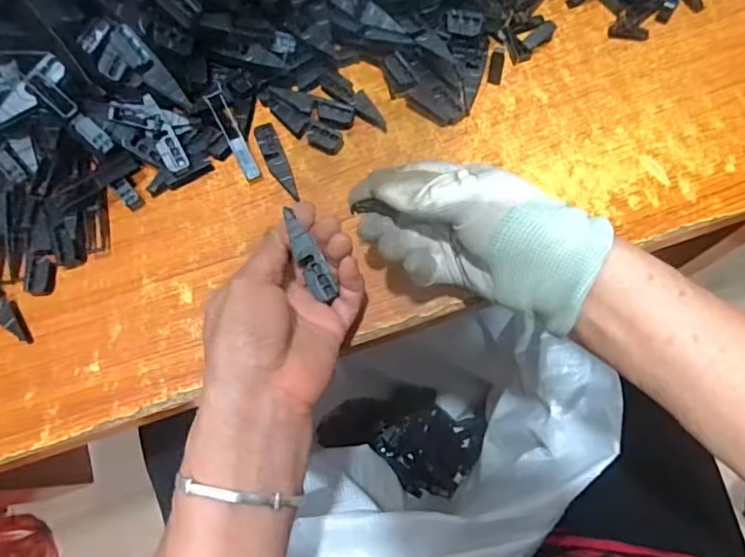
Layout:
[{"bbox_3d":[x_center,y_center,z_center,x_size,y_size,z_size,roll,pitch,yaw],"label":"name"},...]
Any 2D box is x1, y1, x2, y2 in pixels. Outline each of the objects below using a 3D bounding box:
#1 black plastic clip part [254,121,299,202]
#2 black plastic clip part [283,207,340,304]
[{"bbox_3d":[-0.072,-0.088,0.421,0.016,0.009,0.063,-23,72,-5],"label":"black plastic clip part"},{"bbox_3d":[-0.043,-0.016,0.364,0.014,0.008,0.064,-27,82,-6],"label":"black plastic clip part"}]

